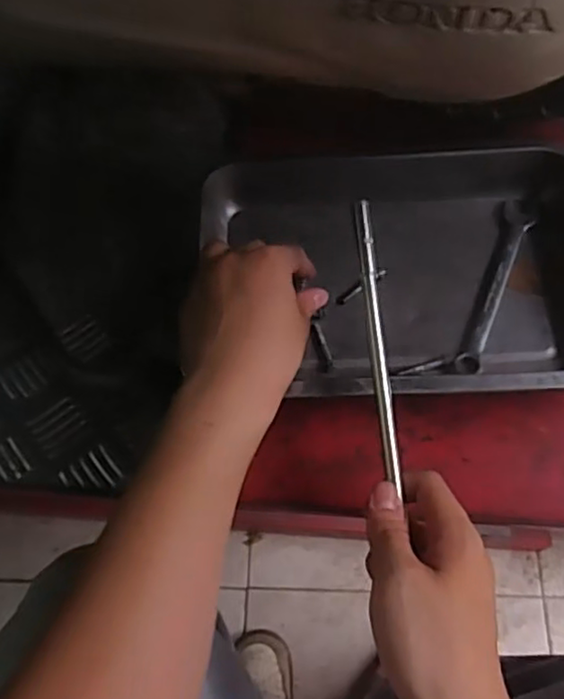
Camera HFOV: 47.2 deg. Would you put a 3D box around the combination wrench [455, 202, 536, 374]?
[{"bbox_3d":[0.162,-0.048,0.490,0.027,0.008,0.154,18,67,12],"label":"combination wrench"}]

